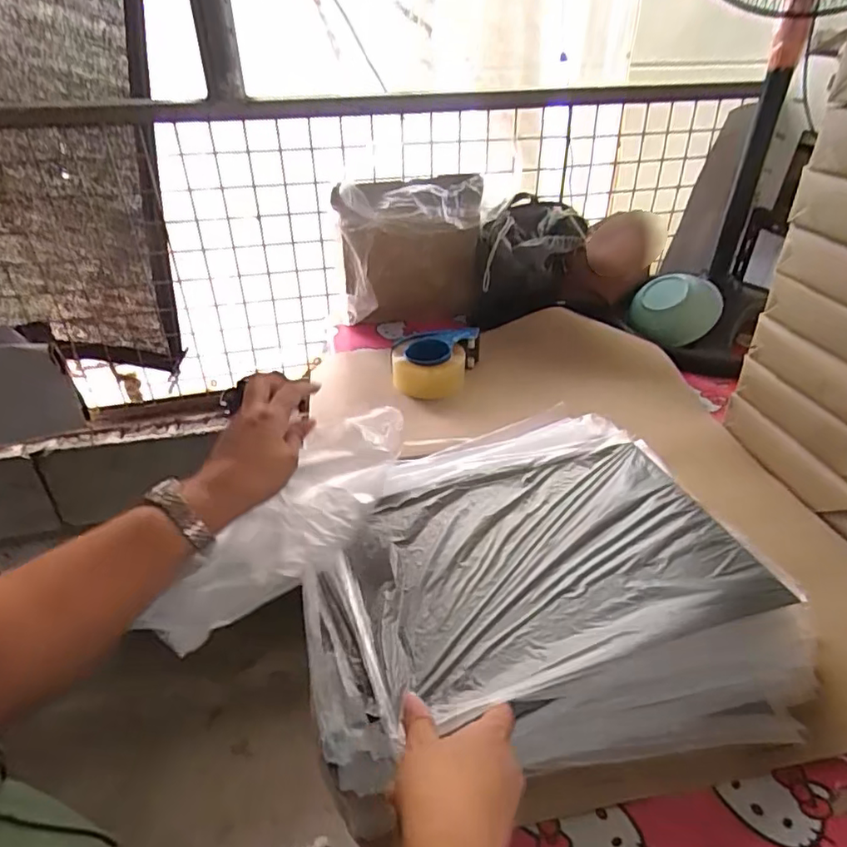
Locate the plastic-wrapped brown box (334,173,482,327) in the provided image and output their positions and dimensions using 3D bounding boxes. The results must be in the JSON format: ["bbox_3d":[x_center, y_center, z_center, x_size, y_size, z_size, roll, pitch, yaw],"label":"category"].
[{"bbox_3d":[-0.011,-0.314,1.099,0.289,0.264,0.091,-6,36,-7],"label":"plastic-wrapped brown box"}]

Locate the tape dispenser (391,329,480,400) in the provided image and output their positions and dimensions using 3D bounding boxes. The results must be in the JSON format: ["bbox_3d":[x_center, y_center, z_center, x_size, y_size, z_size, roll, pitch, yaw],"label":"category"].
[{"bbox_3d":[0.018,-0.111,0.971,0.131,0.063,0.130,8,37,13],"label":"tape dispenser"}]

